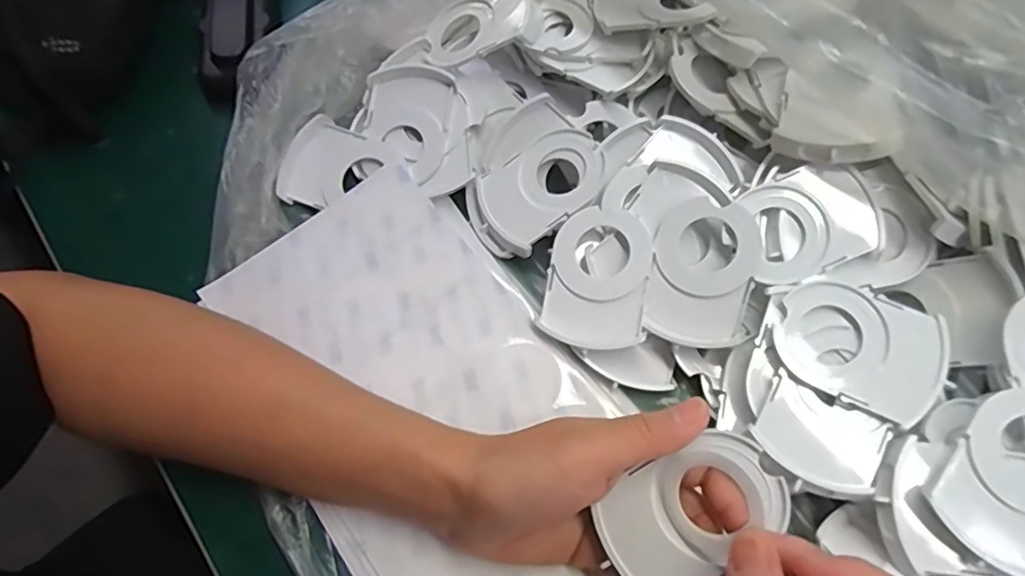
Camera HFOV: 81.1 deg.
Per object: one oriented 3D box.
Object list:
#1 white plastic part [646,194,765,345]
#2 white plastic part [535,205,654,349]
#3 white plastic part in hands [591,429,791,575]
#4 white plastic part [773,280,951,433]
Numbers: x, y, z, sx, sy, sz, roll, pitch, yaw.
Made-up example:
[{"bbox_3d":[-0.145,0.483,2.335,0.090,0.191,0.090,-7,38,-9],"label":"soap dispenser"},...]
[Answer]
[{"bbox_3d":[0.102,-0.010,0.320,0.053,0.007,0.079,10,84,17],"label":"white plastic part"},{"bbox_3d":[0.047,-0.007,0.331,0.056,0.019,0.079,11,65,4],"label":"white plastic part"},{"bbox_3d":[0.073,0.094,0.246,0.074,0.010,0.050,-36,75,12],"label":"white plastic part in hands"},{"bbox_3d":[0.165,0.028,0.285,0.073,0.004,0.053,23,81,16],"label":"white plastic part"}]

